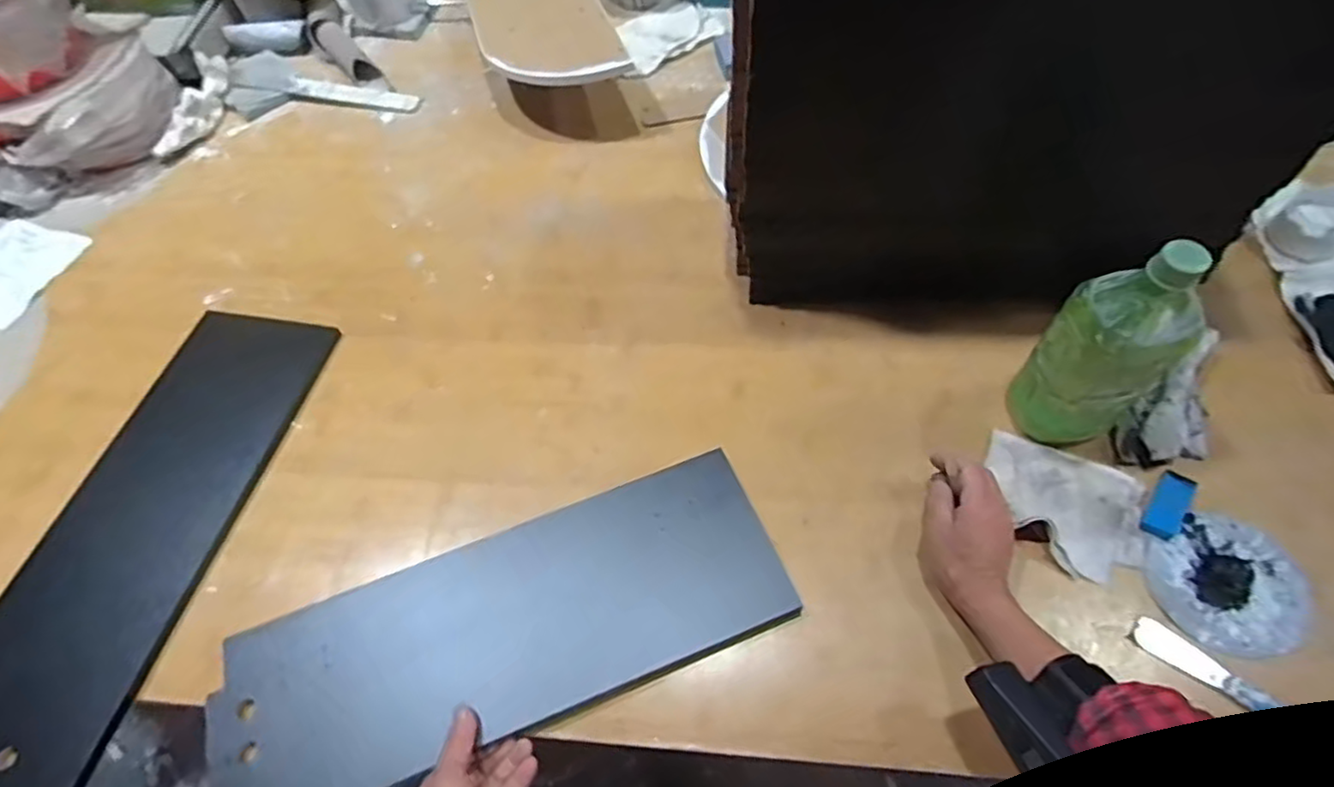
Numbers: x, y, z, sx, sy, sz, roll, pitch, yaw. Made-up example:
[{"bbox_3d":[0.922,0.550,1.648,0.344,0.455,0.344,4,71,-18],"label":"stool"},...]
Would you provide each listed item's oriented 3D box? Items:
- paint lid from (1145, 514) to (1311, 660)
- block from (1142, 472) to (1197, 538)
[{"bbox_3d":[0.453,0.153,0.539,0.112,0.007,0.106,-2,59,3],"label":"paint lid"},{"bbox_3d":[0.430,0.095,0.570,0.028,0.009,0.066,32,66,21],"label":"block"}]

